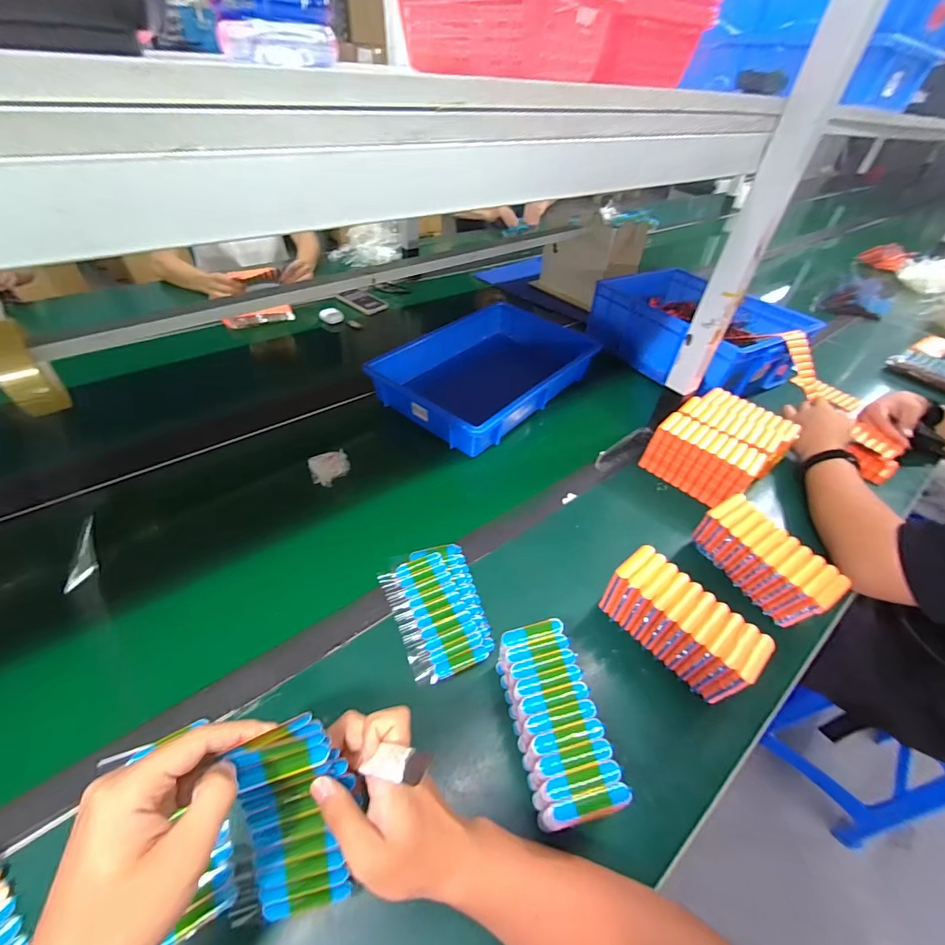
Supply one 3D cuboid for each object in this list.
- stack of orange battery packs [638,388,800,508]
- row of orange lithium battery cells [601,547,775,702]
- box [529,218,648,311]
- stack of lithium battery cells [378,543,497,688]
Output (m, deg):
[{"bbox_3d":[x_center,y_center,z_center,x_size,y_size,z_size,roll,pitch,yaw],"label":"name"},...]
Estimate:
[{"bbox_3d":[0.434,-0.047,0.722,0.213,0.093,0.159,-31,54,-30],"label":"stack of orange battery packs"},{"bbox_3d":[0.232,0.178,0.472,0.061,0.108,0.153,-30,53,-30],"label":"row of orange lithium battery cells"},{"bbox_3d":[0.352,-0.651,1.247,0.179,0.208,0.249,-30,53,-29],"label":"box"},{"bbox_3d":[-0.040,0.169,0.509,0.112,0.021,0.159,-17,48,-20],"label":"stack of lithium battery cells"}]

